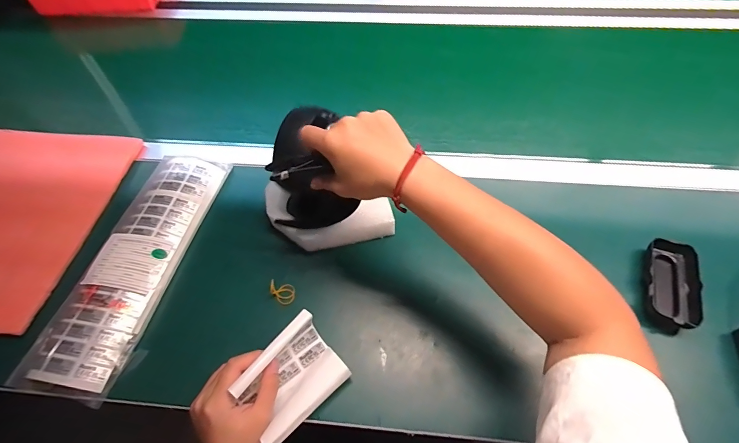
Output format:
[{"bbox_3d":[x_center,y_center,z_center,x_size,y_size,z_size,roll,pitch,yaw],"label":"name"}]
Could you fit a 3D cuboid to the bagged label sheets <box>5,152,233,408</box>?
[{"bbox_3d":[-0.307,0.044,0.479,0.106,0.025,0.345,9,58,8],"label":"bagged label sheets"}]

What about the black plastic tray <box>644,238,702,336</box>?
[{"bbox_3d":[0.365,0.077,0.436,0.054,0.025,0.111,16,59,12],"label":"black plastic tray"}]

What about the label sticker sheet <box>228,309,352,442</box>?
[{"bbox_3d":[-0.081,0.162,0.375,0.103,0.057,0.076,-40,64,-21],"label":"label sticker sheet"}]

